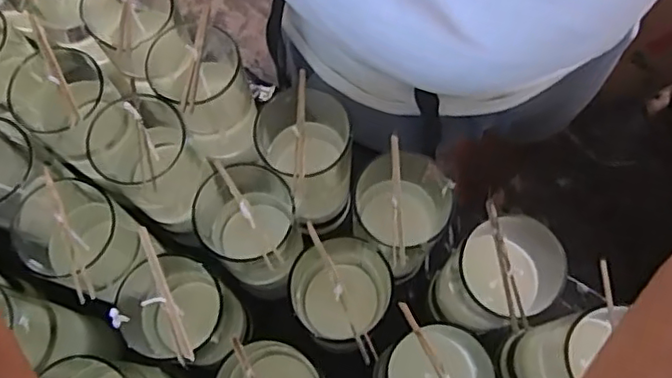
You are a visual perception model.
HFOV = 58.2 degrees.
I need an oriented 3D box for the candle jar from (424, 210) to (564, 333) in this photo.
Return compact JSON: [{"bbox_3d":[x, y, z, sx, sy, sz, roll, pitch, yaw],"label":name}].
[{"bbox_3d":[0.113,0.067,0.437,0.070,0.112,0.065,0,71,0],"label":"candle jar"}]

